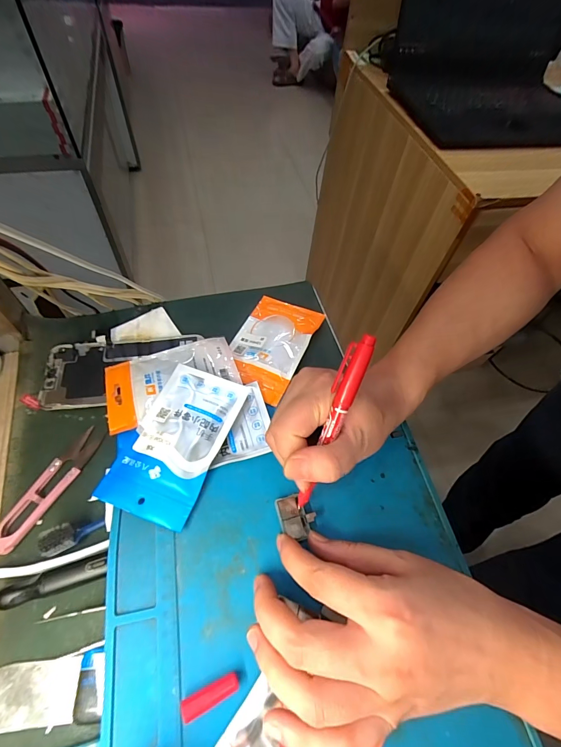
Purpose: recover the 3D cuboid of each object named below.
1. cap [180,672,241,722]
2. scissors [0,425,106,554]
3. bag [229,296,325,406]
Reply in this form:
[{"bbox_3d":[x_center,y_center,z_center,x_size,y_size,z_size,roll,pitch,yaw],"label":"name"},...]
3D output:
[{"bbox_3d":[-0.040,0.187,0.198,0.033,0.007,0.010,-19,61,-15],"label":"cap"},{"bbox_3d":[-0.175,0.084,0.261,0.021,0.011,0.099,22,59,9],"label":"scissors"},{"bbox_3d":[-0.012,-0.030,0.346,0.073,0.012,0.117,24,59,10],"label":"bag"}]

